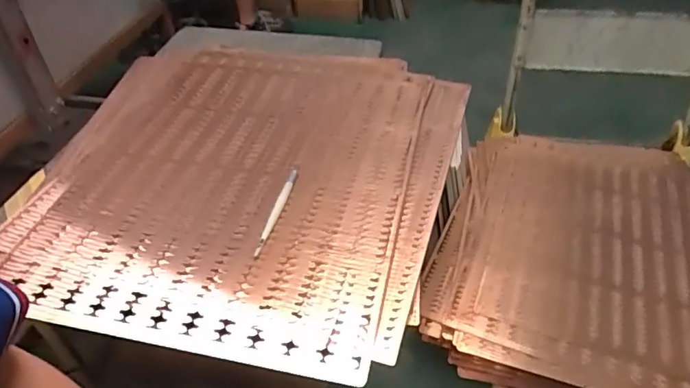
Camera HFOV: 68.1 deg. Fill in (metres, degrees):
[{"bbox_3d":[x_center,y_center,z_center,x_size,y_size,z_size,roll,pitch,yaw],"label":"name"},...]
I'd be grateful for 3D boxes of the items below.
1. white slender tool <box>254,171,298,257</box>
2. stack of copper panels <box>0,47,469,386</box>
[{"bbox_3d":[-0.078,0.016,0.582,0.009,0.010,0.135,9,43,11],"label":"white slender tool"},{"bbox_3d":[-0.136,-0.044,0.665,0.514,0.031,0.536,9,43,11],"label":"stack of copper panels"}]

